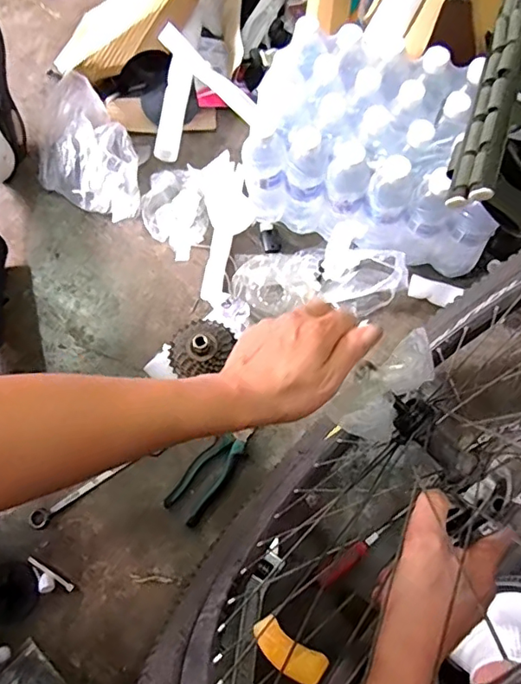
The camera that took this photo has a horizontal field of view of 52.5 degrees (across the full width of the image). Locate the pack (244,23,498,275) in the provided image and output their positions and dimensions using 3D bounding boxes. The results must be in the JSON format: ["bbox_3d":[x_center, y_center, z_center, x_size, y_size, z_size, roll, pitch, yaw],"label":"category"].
[{"bbox_3d":[0.168,-0.282,0.795,0.356,0.196,0.245,13,73,3],"label":"pack"}]

